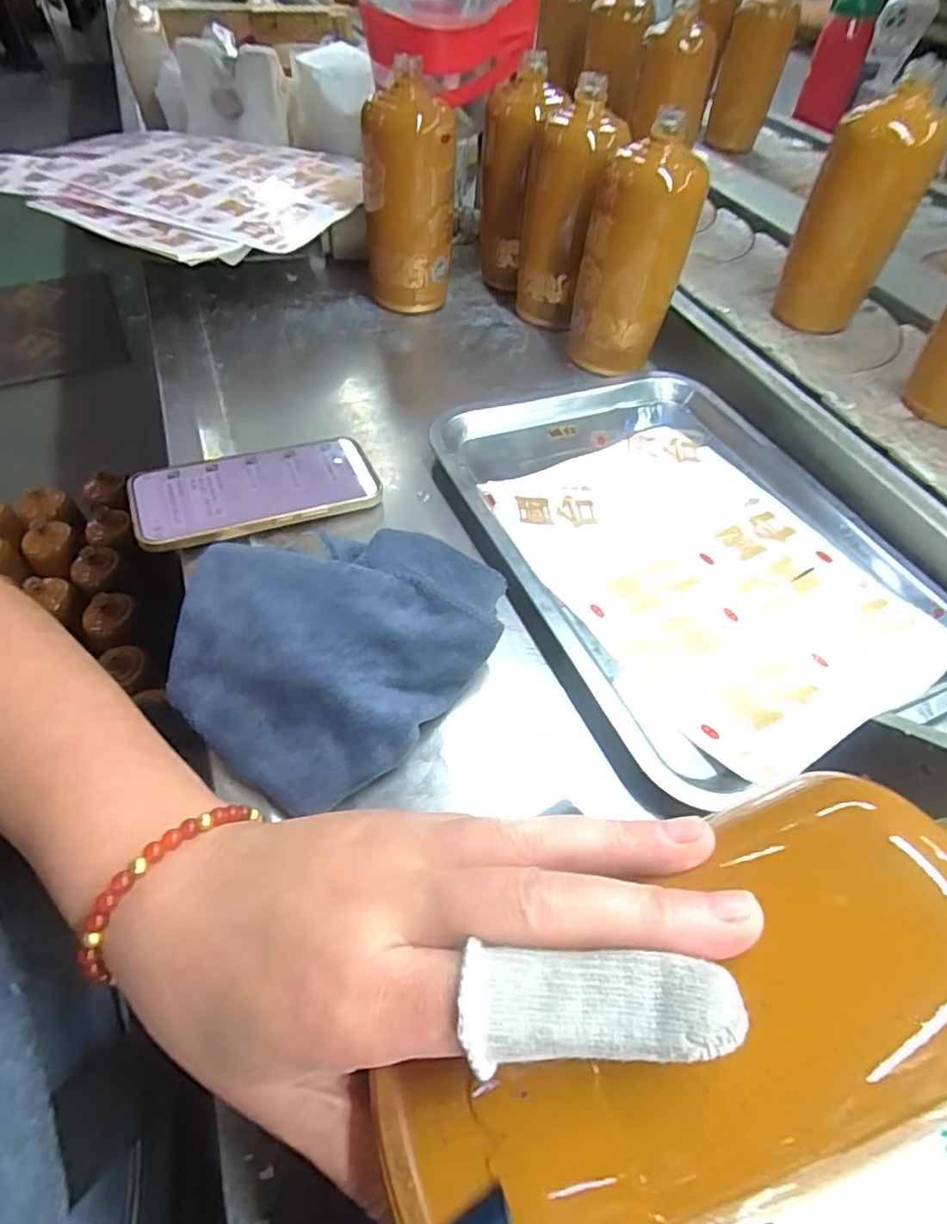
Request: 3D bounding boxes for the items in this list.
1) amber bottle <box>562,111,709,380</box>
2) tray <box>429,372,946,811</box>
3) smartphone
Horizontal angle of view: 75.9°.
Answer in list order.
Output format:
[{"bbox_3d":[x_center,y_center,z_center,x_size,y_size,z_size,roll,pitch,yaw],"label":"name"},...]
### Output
[{"bbox_3d":[0.136,-0.303,0.517,0.086,0.164,0.071,15,54,9],"label":"amber bottle"},{"bbox_3d":[0.149,-0.057,0.427,0.272,0.032,0.340,-16,55,-14],"label":"tray"},{"bbox_3d":[-0.147,-0.085,0.416,0.157,0.013,0.073,-18,55,-20],"label":"smartphone"}]

